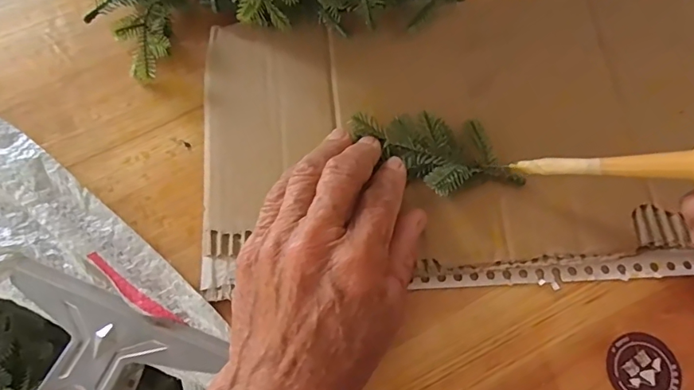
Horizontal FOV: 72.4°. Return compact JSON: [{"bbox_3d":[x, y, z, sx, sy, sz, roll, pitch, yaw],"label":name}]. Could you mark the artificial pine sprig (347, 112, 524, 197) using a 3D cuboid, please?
[{"bbox_3d":[0.048,-0.024,0.254,0.093,0.014,0.045,19,72,5],"label":"artificial pine sprig"}]

